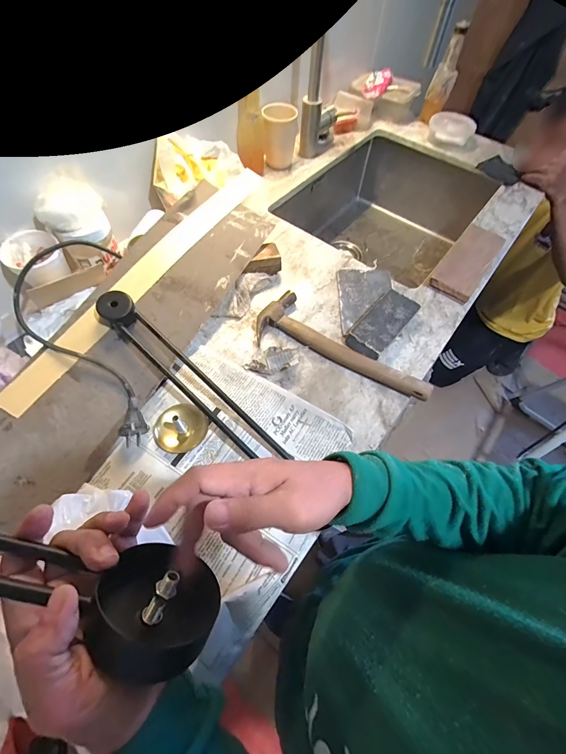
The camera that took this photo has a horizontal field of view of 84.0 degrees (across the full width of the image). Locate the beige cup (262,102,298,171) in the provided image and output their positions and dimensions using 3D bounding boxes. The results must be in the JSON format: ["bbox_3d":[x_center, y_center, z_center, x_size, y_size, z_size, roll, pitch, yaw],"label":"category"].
[{"bbox_3d":[-0.007,-0.543,0.716,0.074,0.103,0.079,1,61,-2],"label":"beige cup"}]

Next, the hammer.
[{"bbox_3d":[0.097,-0.053,0.499,0.281,0.027,0.096,23,63,10],"label":"hammer"}]

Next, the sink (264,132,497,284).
[{"bbox_3d":[0.255,-0.393,0.859,0.395,0.269,0.506,35,66,16],"label":"sink"}]

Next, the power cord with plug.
[{"bbox_3d":[-0.266,-0.061,0.452,0.160,0.052,0.334,-30,79,-17],"label":"power cord with plug"}]

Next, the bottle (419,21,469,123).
[{"bbox_3d":[0.420,-0.774,0.829,0.061,0.177,0.052,19,62,8],"label":"bottle"}]

